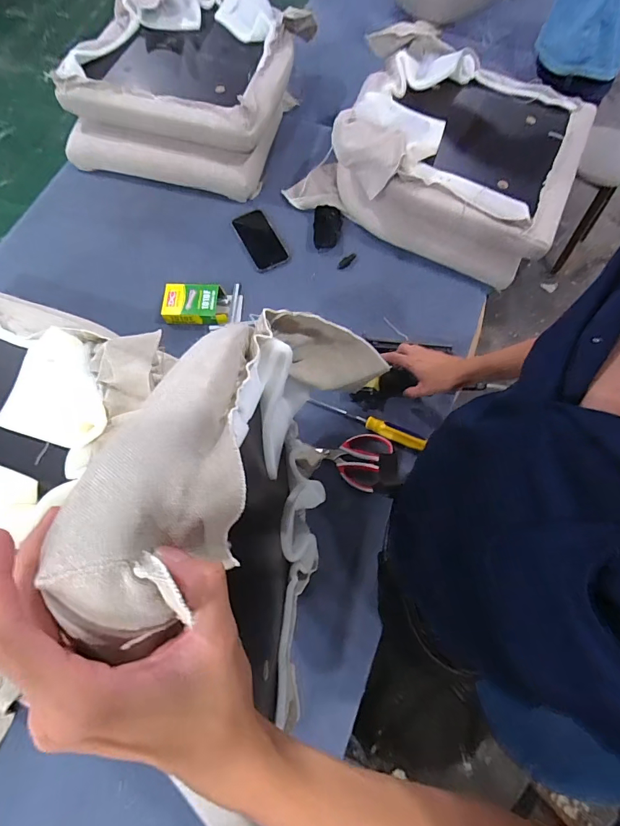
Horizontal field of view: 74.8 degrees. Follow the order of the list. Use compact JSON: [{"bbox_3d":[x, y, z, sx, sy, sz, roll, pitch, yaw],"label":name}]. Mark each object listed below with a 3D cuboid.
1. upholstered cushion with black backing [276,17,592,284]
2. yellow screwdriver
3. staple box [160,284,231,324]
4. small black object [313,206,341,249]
[{"bbox_3d":[0.271,-0.552,0.855,0.538,0.205,0.386,25,72,9],"label":"upholstered cushion with black backing"},{"bbox_3d":[0.104,0.013,0.747,0.223,0.022,0.028,25,72,9],"label":"yellow screwdriver"},{"bbox_3d":[-0.232,-0.223,0.834,0.133,0.038,0.084,3,70,1],"label":"staple box"},{"bbox_3d":[0.037,-0.414,0.904,0.059,0.021,0.106,5,70,2],"label":"small black object"}]

